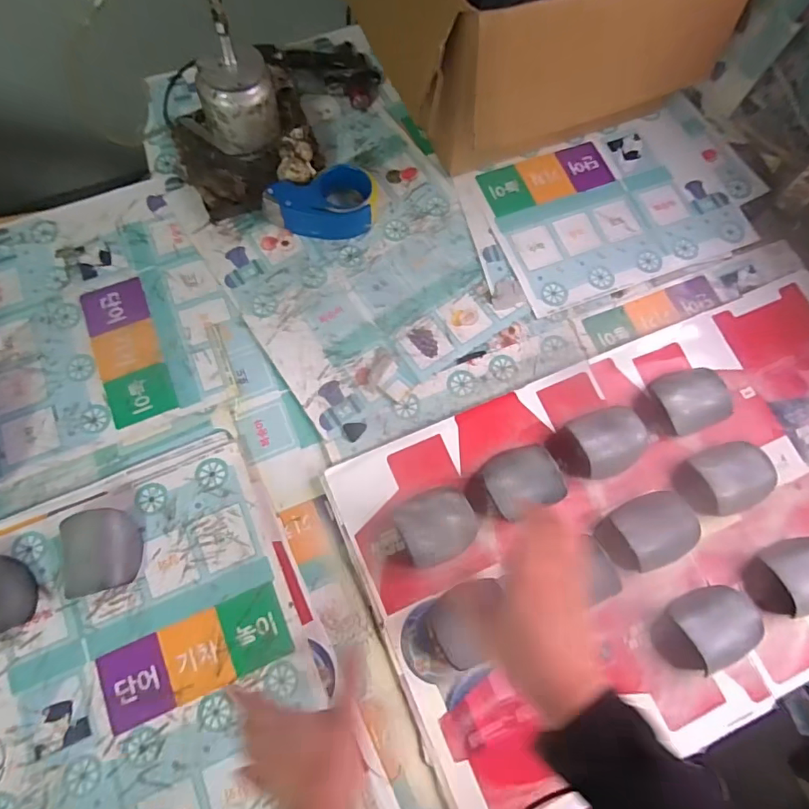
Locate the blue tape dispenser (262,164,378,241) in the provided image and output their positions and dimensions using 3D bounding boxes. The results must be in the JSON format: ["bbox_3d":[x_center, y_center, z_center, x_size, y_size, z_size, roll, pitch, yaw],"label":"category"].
[{"bbox_3d":[-0.121,-0.295,0.738,0.166,0.059,0.097,-12,71,-5],"label":"blue tape dispenser"}]

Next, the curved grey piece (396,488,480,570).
[{"bbox_3d":[0.041,0.146,0.602,0.090,0.037,0.079,-23,73,-9],"label":"curved grey piece"}]

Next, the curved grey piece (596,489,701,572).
[{"bbox_3d":[0.305,0.162,0.625,0.117,0.037,0.087,-22,73,-9],"label":"curved grey piece"}]

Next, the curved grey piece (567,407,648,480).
[{"bbox_3d":[0.264,0.049,0.649,0.093,0.039,0.082,-20,72,-8],"label":"curved grey piece"}]

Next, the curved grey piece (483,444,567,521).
[{"bbox_3d":[0.145,0.093,0.617,0.089,0.043,0.078,-21,72,-8],"label":"curved grey piece"}]

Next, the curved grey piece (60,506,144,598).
[{"bbox_3d":[-0.357,0.170,0.586,0.084,0.040,0.093,-9,71,-4],"label":"curved grey piece"}]

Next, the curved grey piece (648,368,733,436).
[{"bbox_3d":[0.390,-0.007,0.682,0.089,0.042,0.086,-19,72,-8],"label":"curved grey piece"}]

